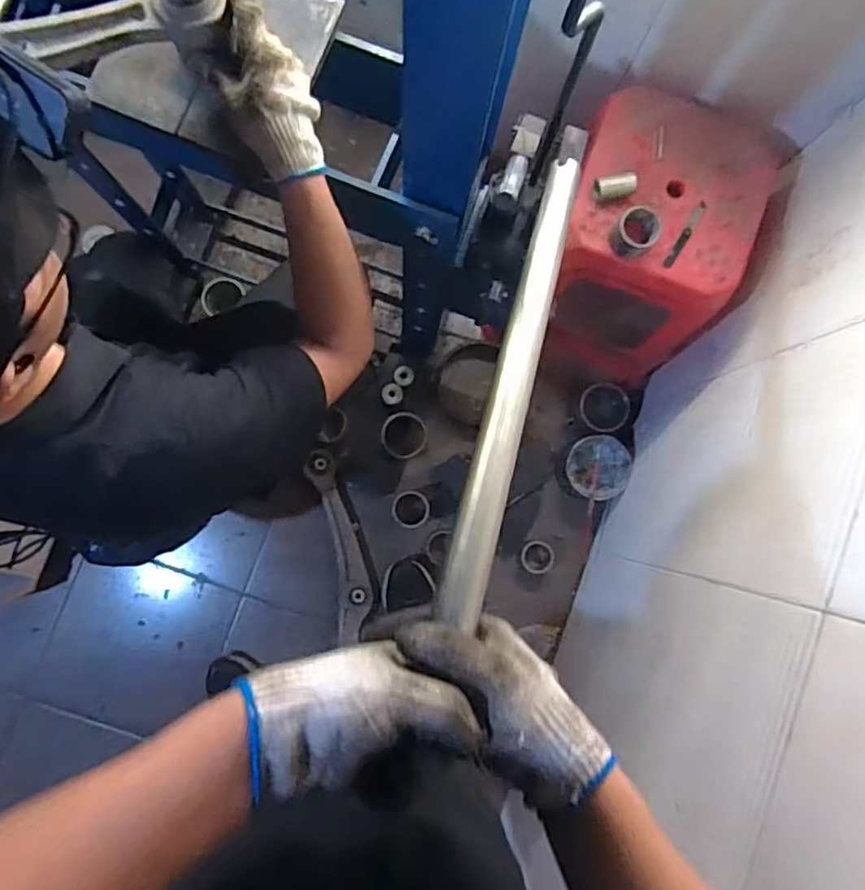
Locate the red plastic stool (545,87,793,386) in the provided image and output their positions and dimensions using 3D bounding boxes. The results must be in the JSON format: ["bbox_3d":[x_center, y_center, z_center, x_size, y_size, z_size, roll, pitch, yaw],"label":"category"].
[{"bbox_3d":[0.344,-0.320,1.097,0.297,0.411,0.297,20,84,-1],"label":"red plastic stool"}]

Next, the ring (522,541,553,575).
[{"bbox_3d":[0.207,0.220,1.257,0.061,0.010,0.062,0,85,-3],"label":"ring"}]

